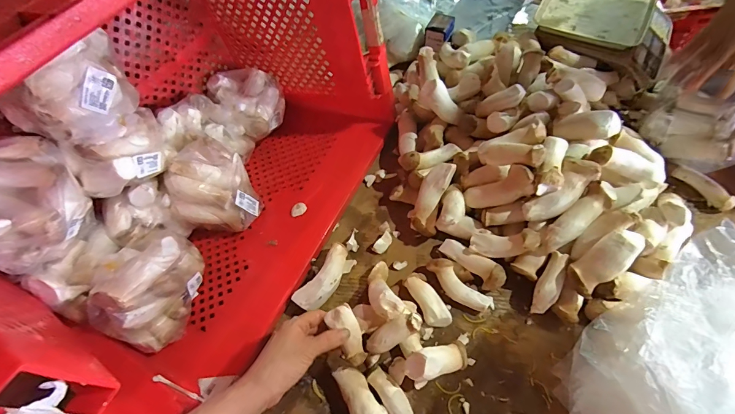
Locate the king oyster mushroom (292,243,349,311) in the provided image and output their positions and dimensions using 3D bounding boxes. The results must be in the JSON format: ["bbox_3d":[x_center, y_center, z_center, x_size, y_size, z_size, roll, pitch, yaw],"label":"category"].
[{"bbox_3d":[-0.064,0.108,0.540,0.039,0.031,0.112,30,64,20],"label":"king oyster mushroom"}]

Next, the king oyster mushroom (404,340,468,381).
[{"bbox_3d":[0.093,0.195,0.450,0.088,0.029,0.035,-1,52,-31],"label":"king oyster mushroom"}]

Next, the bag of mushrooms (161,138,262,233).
[{"bbox_3d":[-0.254,-0.039,0.585,0.117,0.116,0.126,-5,57,0],"label":"bag of mushrooms"}]

